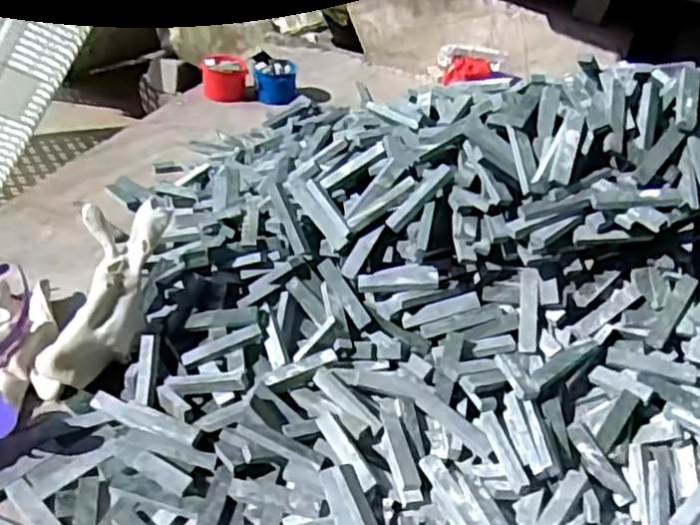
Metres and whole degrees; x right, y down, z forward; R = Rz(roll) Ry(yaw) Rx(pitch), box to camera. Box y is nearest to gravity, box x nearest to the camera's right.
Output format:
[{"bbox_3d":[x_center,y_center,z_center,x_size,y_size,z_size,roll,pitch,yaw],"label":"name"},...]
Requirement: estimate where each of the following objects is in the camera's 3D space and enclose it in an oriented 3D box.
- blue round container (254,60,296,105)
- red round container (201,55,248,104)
[{"bbox_3d":[-0.105,-0.254,0.986,0.060,0.050,0.047,0,37,-10],"label":"blue round container"},{"bbox_3d":[-0.169,-0.246,0.941,0.061,0.044,0.063,0,37,-9],"label":"red round container"}]

